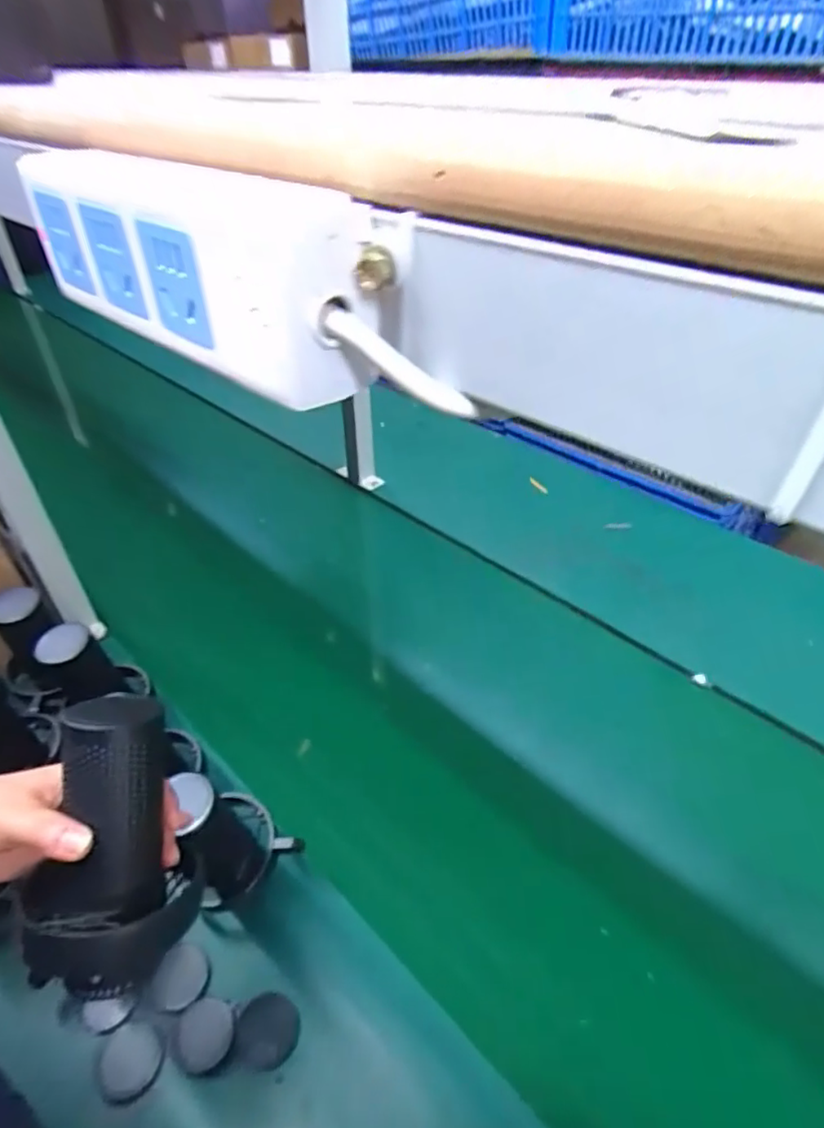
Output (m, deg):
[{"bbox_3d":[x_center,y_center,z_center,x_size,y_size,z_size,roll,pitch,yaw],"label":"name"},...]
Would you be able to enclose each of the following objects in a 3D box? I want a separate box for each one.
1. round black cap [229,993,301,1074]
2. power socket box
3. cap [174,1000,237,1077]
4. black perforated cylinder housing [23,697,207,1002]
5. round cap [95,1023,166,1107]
[{"bbox_3d":[-0.122,0.393,0.505,0.051,0.004,0.051,-1,39,0],"label":"round black cap"},{"bbox_3d":[-0.078,-0.102,0.202,0.169,0.050,0.031,31,49,33],"label":"power socket box"},{"bbox_3d":[-0.172,0.391,0.496,0.048,0.004,0.047,-1,39,0],"label":"cap"},{"bbox_3d":[-0.172,0.157,0.351,0.080,0.159,0.072,2,3,3],"label":"black perforated cylinder housing"},{"bbox_3d":[-0.230,0.407,0.488,0.055,0.009,0.050,0,39,1],"label":"round cap"}]

